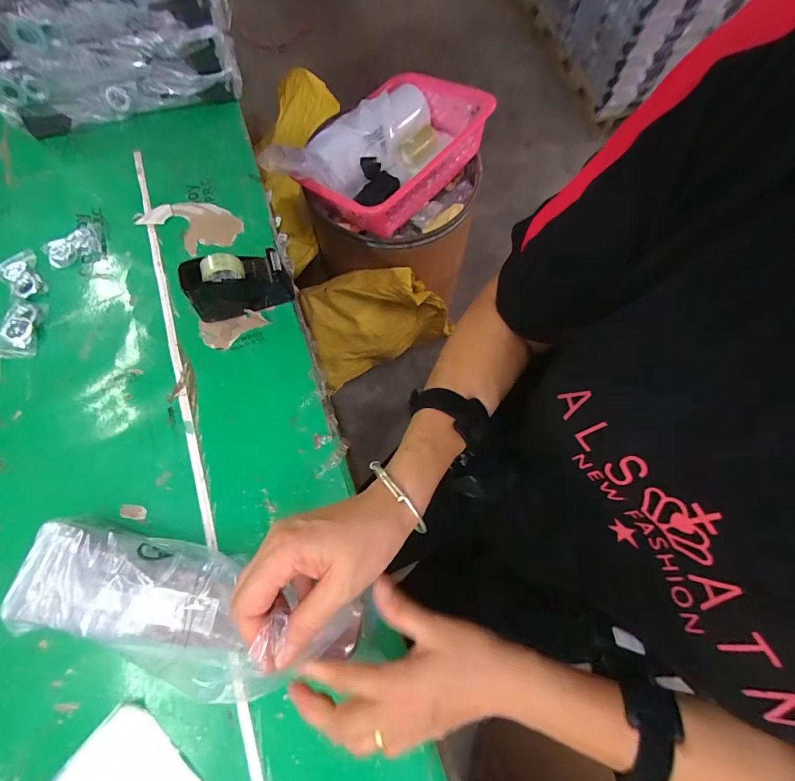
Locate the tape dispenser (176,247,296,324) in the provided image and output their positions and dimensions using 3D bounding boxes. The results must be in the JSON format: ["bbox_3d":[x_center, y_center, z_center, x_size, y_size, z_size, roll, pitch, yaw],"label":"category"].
[{"bbox_3d":[-0.187,-0.127,0.444,0.114,0.067,0.046,-17,72,-6],"label":"tape dispenser"}]

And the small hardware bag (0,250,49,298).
[{"bbox_3d":[-0.474,-0.144,0.481,0.046,0.010,0.064,-32,74,-10],"label":"small hardware bag"}]

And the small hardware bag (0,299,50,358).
[{"bbox_3d":[-0.454,-0.075,0.459,0.042,0.012,0.071,0,72,0],"label":"small hardware bag"}]

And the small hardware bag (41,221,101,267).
[{"bbox_3d":[-0.419,-0.186,0.494,0.068,0.013,0.041,-32,75,-10],"label":"small hardware bag"}]

